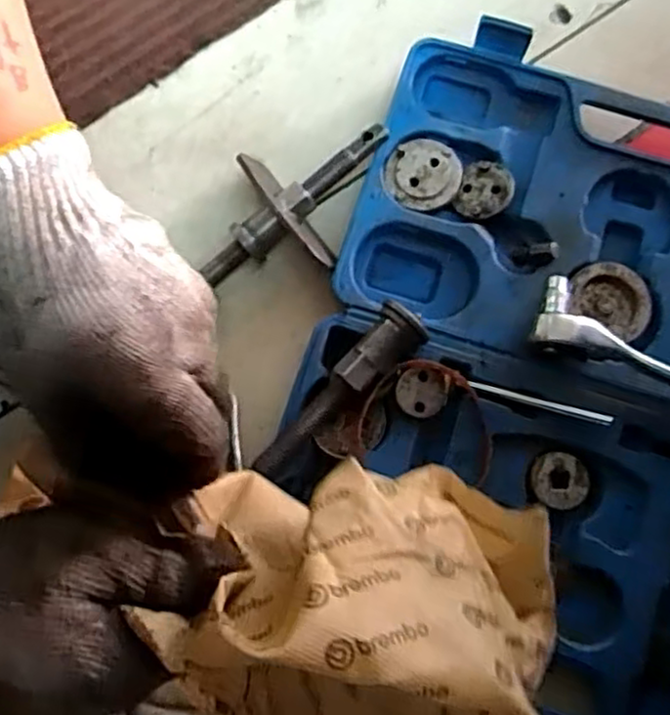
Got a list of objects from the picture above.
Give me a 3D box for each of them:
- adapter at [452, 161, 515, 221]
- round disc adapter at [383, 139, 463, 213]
[{"bbox_3d":[0.099,-0.110,0.474,0.035,0.004,0.039,17,86,17],"label":"adapter"},{"bbox_3d":[0.059,-0.121,0.477,0.049,0.008,0.047,0,79,-1],"label":"round disc adapter"}]

